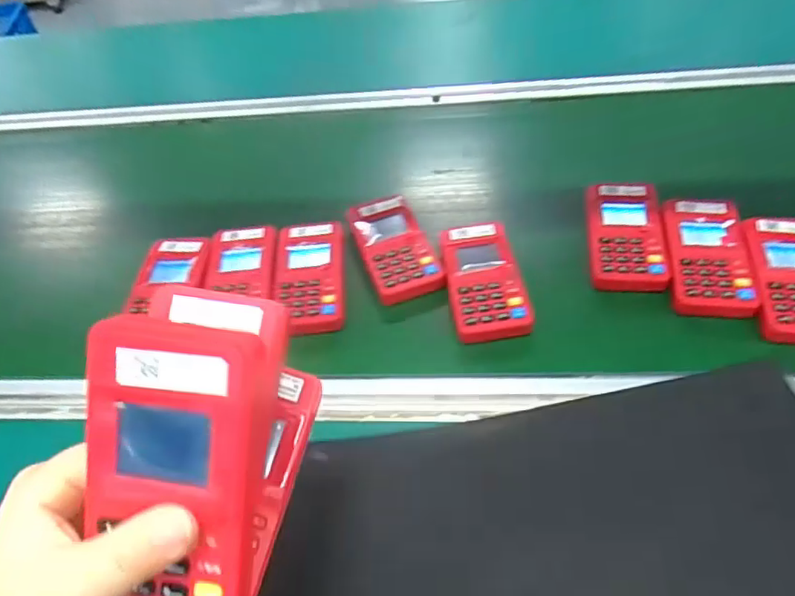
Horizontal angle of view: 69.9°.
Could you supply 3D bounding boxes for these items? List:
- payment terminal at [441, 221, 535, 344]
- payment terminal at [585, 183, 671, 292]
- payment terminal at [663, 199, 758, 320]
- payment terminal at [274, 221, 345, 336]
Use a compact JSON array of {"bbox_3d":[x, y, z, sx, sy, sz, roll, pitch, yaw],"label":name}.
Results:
[{"bbox_3d":[0.073,-0.018,0.493,0.061,0.019,0.119,-8,49,-2],"label":"payment terminal"},{"bbox_3d":[0.205,-0.057,0.512,0.062,0.027,0.113,3,50,8],"label":"payment terminal"},{"bbox_3d":[0.264,-0.037,0.484,0.061,0.029,0.111,6,50,10],"label":"payment terminal"},{"bbox_3d":[-0.080,-0.019,0.513,0.062,0.021,0.122,-6,49,0],"label":"payment terminal"}]

